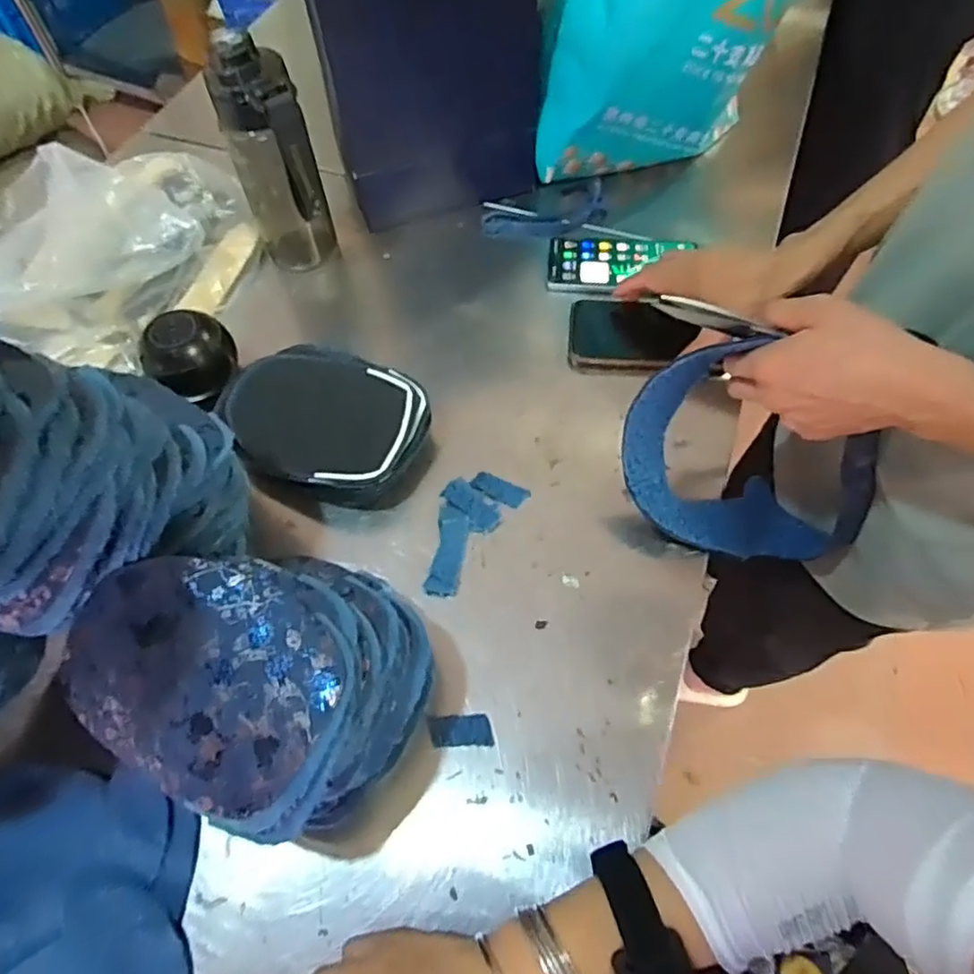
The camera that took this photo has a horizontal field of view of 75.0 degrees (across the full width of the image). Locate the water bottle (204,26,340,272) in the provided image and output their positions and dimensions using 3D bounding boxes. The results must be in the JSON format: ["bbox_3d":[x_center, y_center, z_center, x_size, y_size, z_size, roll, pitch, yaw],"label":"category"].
[{"bbox_3d":[-0.197,-0.296,0.599,0.076,0.209,0.066,-7,60,-2],"label":"water bottle"}]

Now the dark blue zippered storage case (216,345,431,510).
[{"bbox_3d":[-0.139,-0.054,0.548,0.174,0.048,0.133,24,64,15],"label":"dark blue zippered storage case"}]

